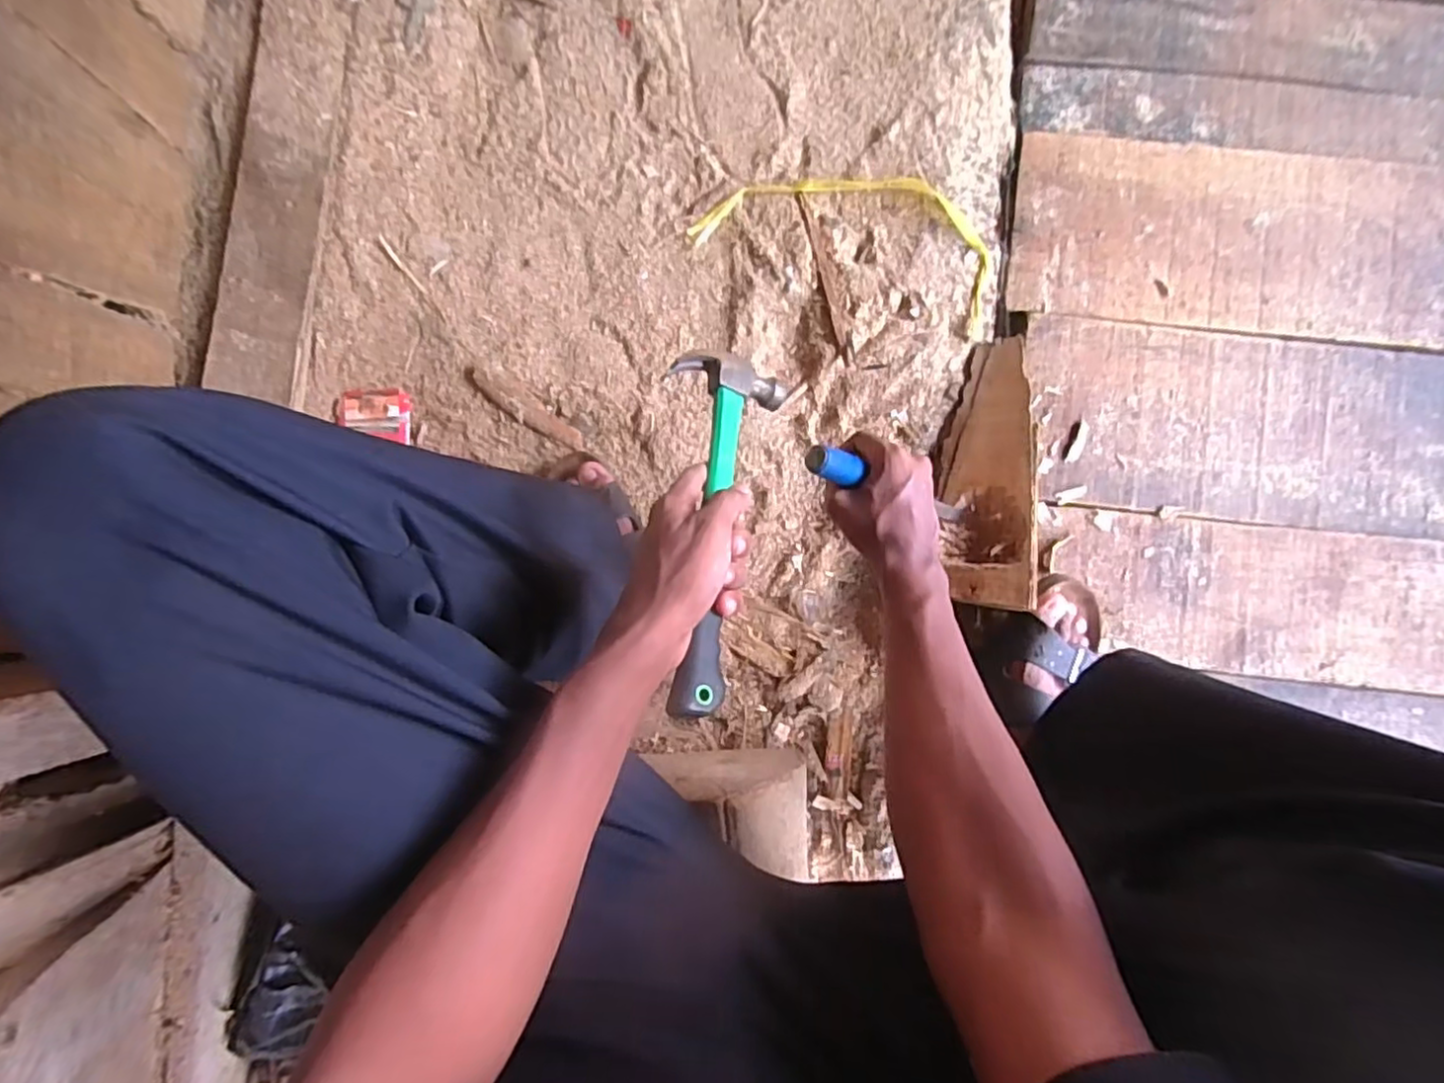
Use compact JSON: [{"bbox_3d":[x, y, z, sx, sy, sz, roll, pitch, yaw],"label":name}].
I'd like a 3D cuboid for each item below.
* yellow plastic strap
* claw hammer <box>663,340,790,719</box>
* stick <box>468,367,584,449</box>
[{"bbox_3d":[0.136,-0.323,0.681,0.317,0.024,0.131,22,90,3],"label":"yellow plastic strap"},{"bbox_3d":[-0.003,-0.015,0.436,0.076,0.039,0.261,4,63,3],"label":"claw hammer"},{"bbox_3d":[-0.209,-0.141,0.694,0.136,0.011,0.025,31,90,3],"label":"stick"}]

